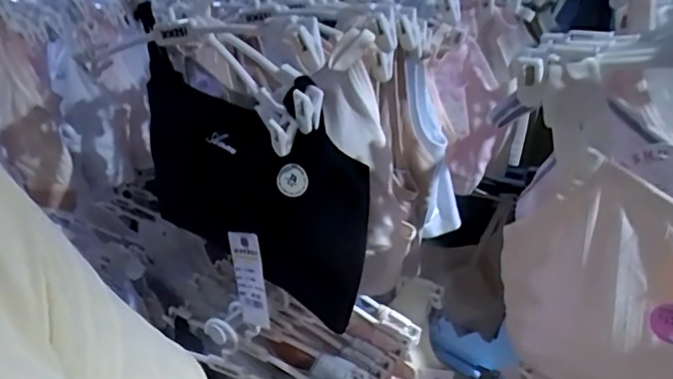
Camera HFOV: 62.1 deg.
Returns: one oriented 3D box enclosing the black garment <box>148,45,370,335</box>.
[{"bbox_3d":[-0.078,-0.004,0.496,0.061,0.172,0.257,-24,33,-36],"label":"black garment"}]

